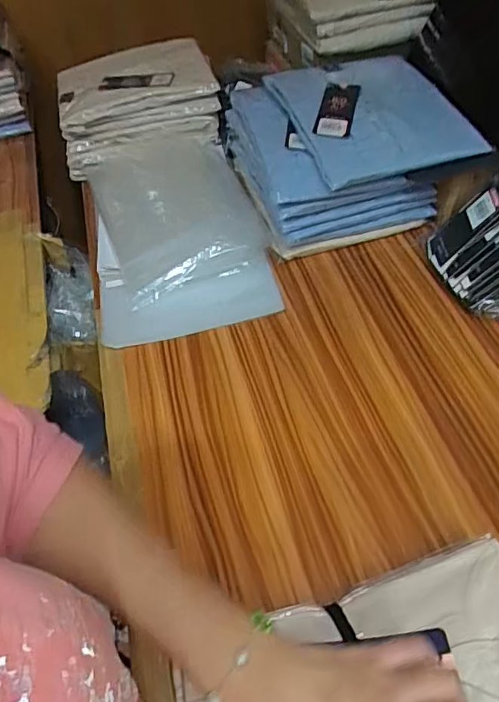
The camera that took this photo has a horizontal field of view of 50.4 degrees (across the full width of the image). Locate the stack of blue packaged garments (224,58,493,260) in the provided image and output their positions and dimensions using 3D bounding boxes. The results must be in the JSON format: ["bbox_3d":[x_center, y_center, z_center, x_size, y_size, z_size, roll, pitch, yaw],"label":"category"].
[{"bbox_3d":[0.125,-0.291,0.756,0.267,0.141,0.280,-12,51,-4],"label":"stack of blue packaged garments"}]

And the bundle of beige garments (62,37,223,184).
[{"bbox_3d":[-0.194,-0.422,0.893,0.263,0.083,0.187,-17,52,-7],"label":"bundle of beige garments"}]

